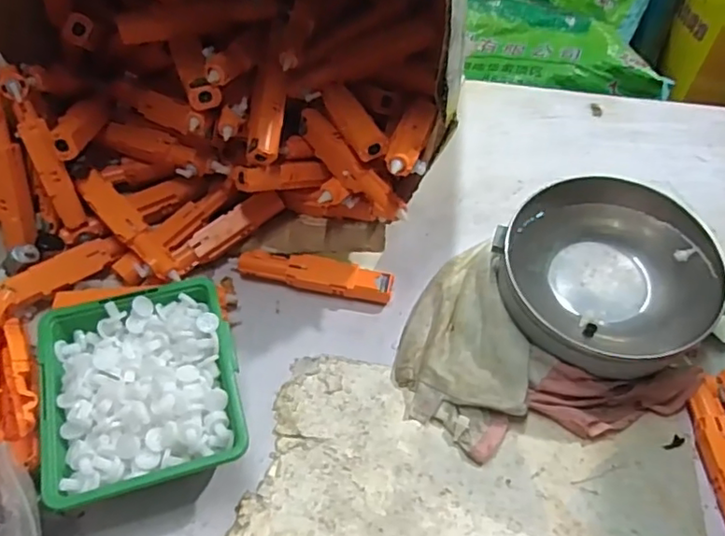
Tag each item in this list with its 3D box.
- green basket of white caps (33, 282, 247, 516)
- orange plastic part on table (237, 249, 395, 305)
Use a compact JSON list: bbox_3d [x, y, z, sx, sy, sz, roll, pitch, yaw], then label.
[{"bbox_3d":[-0.133,0.081,0.378,0.110,0.060,0.120,-13,50,-10],"label":"green basket of white caps"},{"bbox_3d":[-0.037,0.007,0.473,0.121,0.021,0.027,11,50,10],"label":"orange plastic part on table"}]

